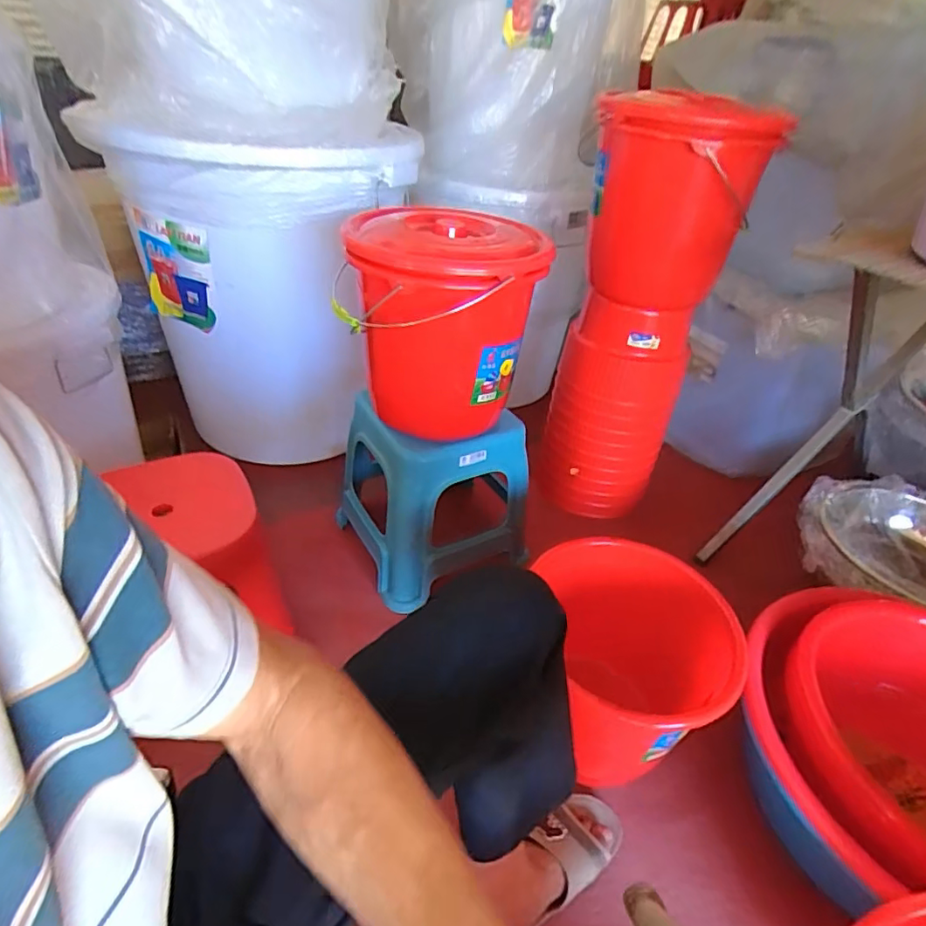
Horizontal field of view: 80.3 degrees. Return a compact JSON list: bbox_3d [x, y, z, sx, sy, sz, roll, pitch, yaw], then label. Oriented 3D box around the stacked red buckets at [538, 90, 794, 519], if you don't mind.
[{"bbox_3d":[0.353,-0.270,1.170,0.281,0.814,0.379,18,38,16],"label":"stacked red buckets"}]

